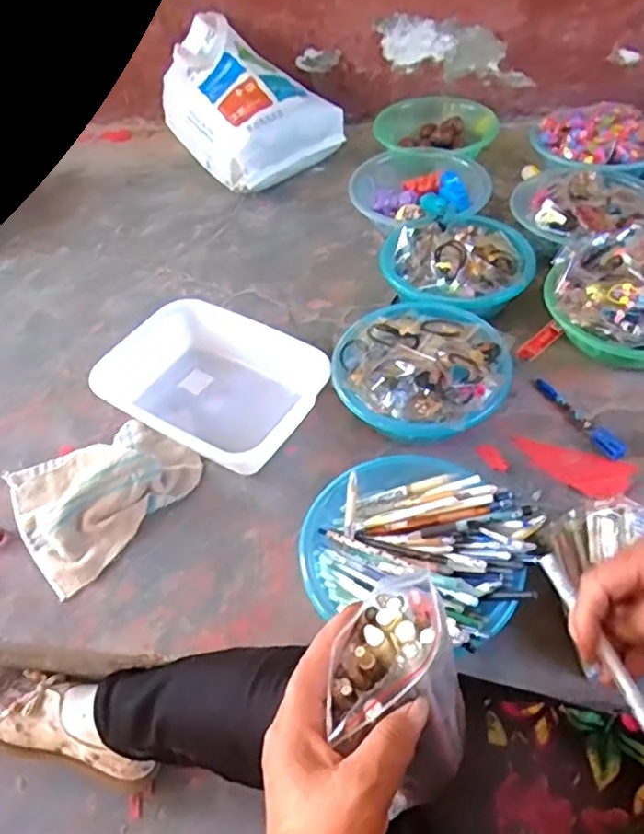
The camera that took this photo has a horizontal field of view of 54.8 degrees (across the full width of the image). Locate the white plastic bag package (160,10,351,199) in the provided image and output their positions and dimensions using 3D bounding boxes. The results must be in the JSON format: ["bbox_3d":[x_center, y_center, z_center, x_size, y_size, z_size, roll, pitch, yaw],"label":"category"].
[{"bbox_3d":[-0.164,-0.641,1.271,0.256,0.214,0.345,-33,55,-22],"label":"white plastic bag package"}]

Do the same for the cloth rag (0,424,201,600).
[{"bbox_3d":[-0.283,0.075,0.780,0.223,0.050,0.201,-36,56,-24],"label":"cloth rag"}]

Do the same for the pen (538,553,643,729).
[{"bbox_3d":[0.168,0.142,0.355,0.014,0.010,0.142,-18,54,-11],"label":"pen"}]

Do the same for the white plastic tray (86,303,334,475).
[{"bbox_3d":[-0.150,-0.042,0.850,0.257,0.080,0.206,24,56,22],"label":"white plastic tray"}]

